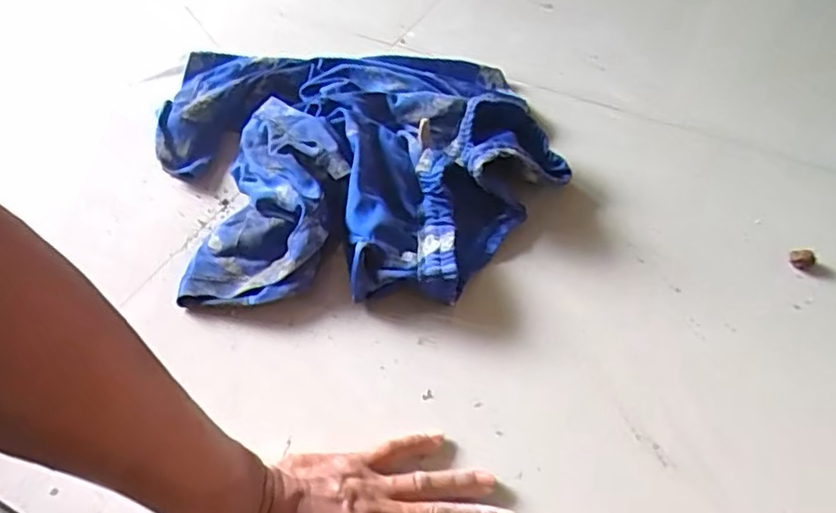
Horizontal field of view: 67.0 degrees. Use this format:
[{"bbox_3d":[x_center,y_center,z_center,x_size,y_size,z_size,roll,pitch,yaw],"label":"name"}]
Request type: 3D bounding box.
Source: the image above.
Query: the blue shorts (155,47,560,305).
[{"bbox_3d":[-0.064,-0.103,0.592,0.377,0.054,0.340,0,49,-2],"label":"blue shorts"}]

